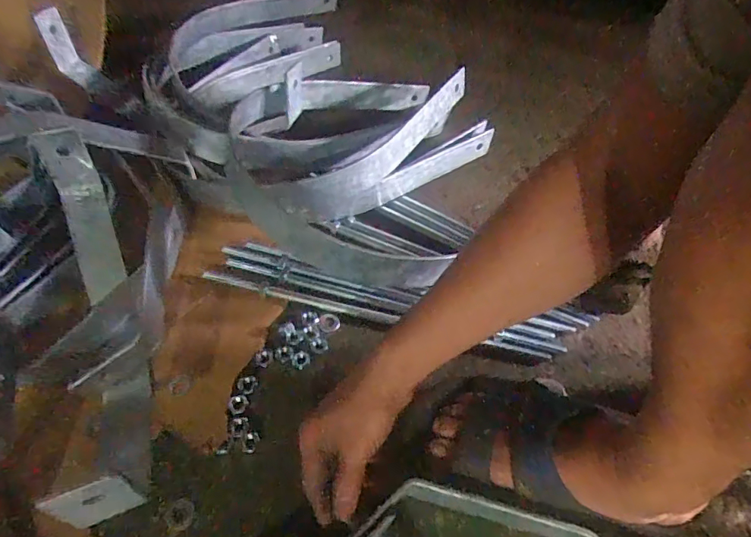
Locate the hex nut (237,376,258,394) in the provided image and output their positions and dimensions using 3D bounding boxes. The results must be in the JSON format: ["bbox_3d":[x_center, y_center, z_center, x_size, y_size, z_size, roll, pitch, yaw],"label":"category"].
[{"bbox_3d":[-0.135,0.122,0.496,0.020,0.004,0.019,-10,51,-13],"label":"hex nut"}]

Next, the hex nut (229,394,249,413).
[{"bbox_3d":[-0.140,0.139,0.483,0.019,0.004,0.019,-7,51,-11],"label":"hex nut"}]

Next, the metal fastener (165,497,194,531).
[{"bbox_3d":[-0.173,0.217,0.416,0.022,0.004,0.024,-6,51,-10],"label":"metal fastener"}]

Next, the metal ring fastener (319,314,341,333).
[{"bbox_3d":[-0.055,0.065,0.561,0.024,0.006,0.024,3,50,-3],"label":"metal ring fastener"}]

